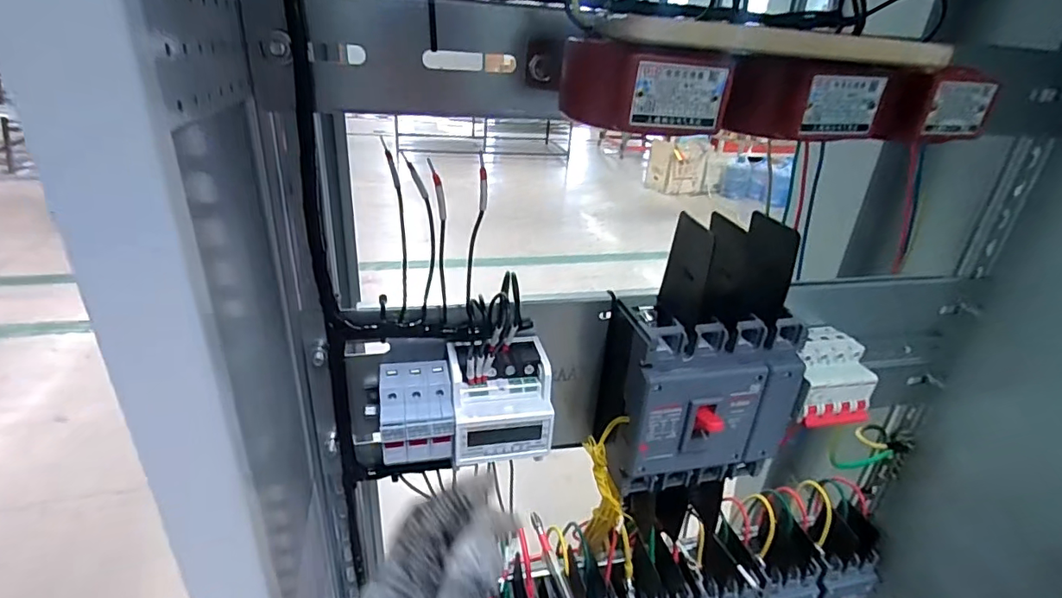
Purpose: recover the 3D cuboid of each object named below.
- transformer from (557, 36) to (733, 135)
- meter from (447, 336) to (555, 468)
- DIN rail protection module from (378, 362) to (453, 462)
[{"bbox_3d":[0.054,-0.114,0.280,0.063,0.038,0.079,-8,28,-23],"label":"transformer"},{"bbox_3d":[-0.025,0.078,0.417,0.077,0.068,0.065,-3,27,-13],"label":"meter"},{"bbox_3d":[-0.090,0.088,0.401,0.058,0.060,0.051,-3,27,-14],"label":"DIN rail protection module"}]

